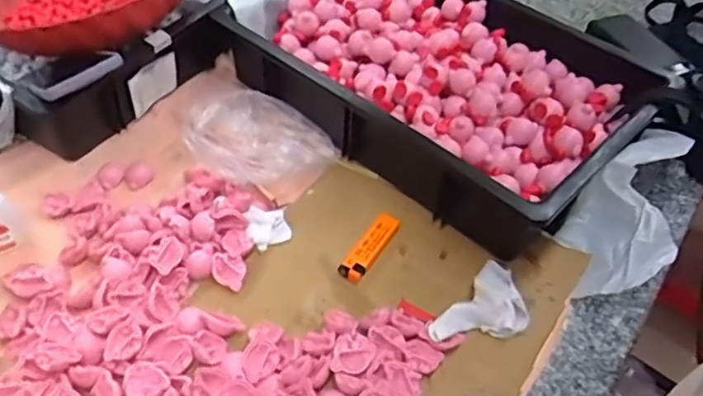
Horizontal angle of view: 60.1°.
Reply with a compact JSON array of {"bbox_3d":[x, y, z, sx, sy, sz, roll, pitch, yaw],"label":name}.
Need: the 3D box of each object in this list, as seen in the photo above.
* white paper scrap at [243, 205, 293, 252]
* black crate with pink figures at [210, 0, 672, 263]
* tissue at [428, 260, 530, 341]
[{"bbox_3d":[-0.081,0.027,0.588,0.040,0.015,0.045,-11,49,-15],"label":"white paper scrap"},{"bbox_3d":[0.095,-0.146,0.714,0.453,0.098,0.325,35,53,24],"label":"black crate with pink figures"},{"bbox_3d":[0.120,0.100,0.530,0.059,0.022,0.110,32,52,22],"label":"tissue"}]

